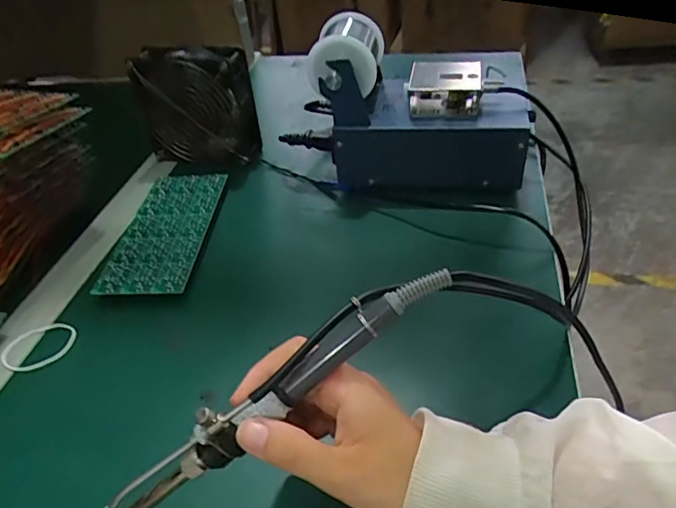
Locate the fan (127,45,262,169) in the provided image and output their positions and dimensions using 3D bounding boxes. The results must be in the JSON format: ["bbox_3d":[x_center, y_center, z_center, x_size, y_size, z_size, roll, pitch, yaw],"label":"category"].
[{"bbox_3d":[-0.152,-0.160,0.573,0.126,0.117,0.045,8,40,8],"label":"fan"}]

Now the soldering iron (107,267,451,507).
[{"bbox_3d":[-0.036,0.064,0.254,0.201,0.032,0.025,-40,46,-1],"label":"soldering iron"}]

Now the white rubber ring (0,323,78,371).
[{"bbox_3d":[-0.229,0.071,0.412,0.053,0.006,0.040,-31,44,-25],"label":"white rubber ring"}]

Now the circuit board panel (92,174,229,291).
[{"bbox_3d":[-0.157,-0.024,0.492,0.075,0.005,0.165,0,42,6],"label":"circuit board panel"}]

